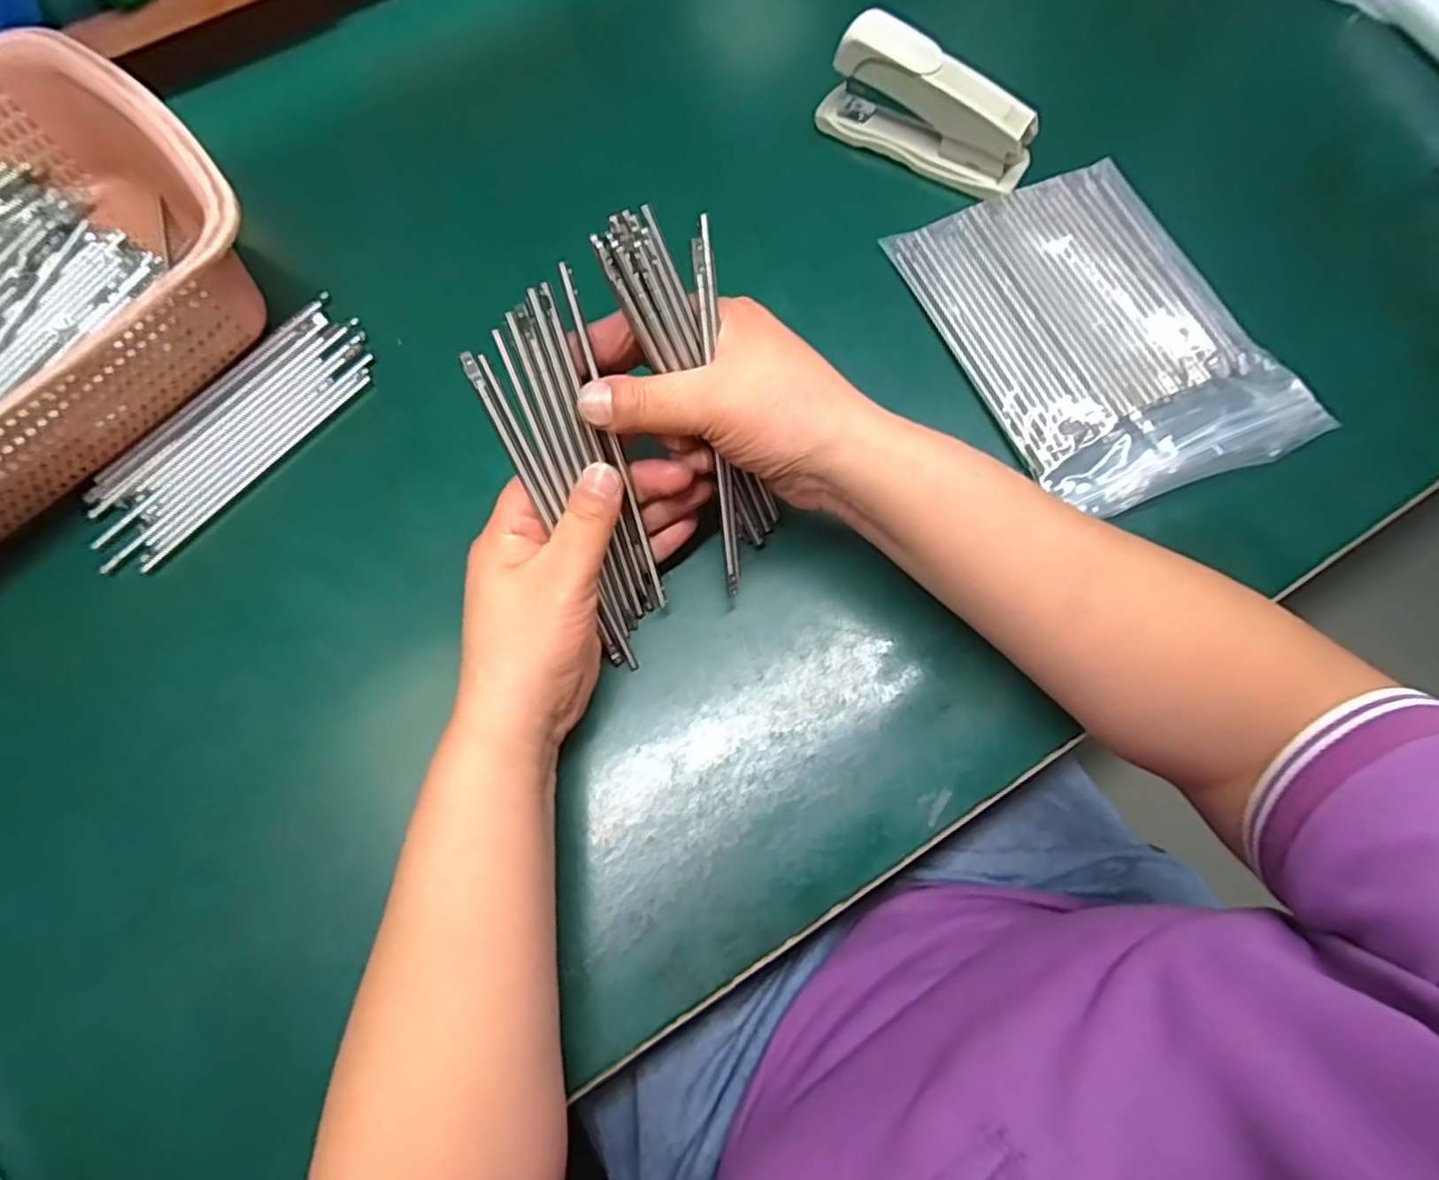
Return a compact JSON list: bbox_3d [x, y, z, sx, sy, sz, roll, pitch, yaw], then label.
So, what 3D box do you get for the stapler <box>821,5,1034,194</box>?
[{"bbox_3d":[0.115,-0.268,0.379,0.119,0.046,0.031,34,76,12],"label":"stapler"}]

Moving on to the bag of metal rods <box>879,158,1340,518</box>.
[{"bbox_3d":[0.191,-0.136,0.350,0.133,0.014,0.190,-22,69,-5],"label":"bag of metal rods"}]

